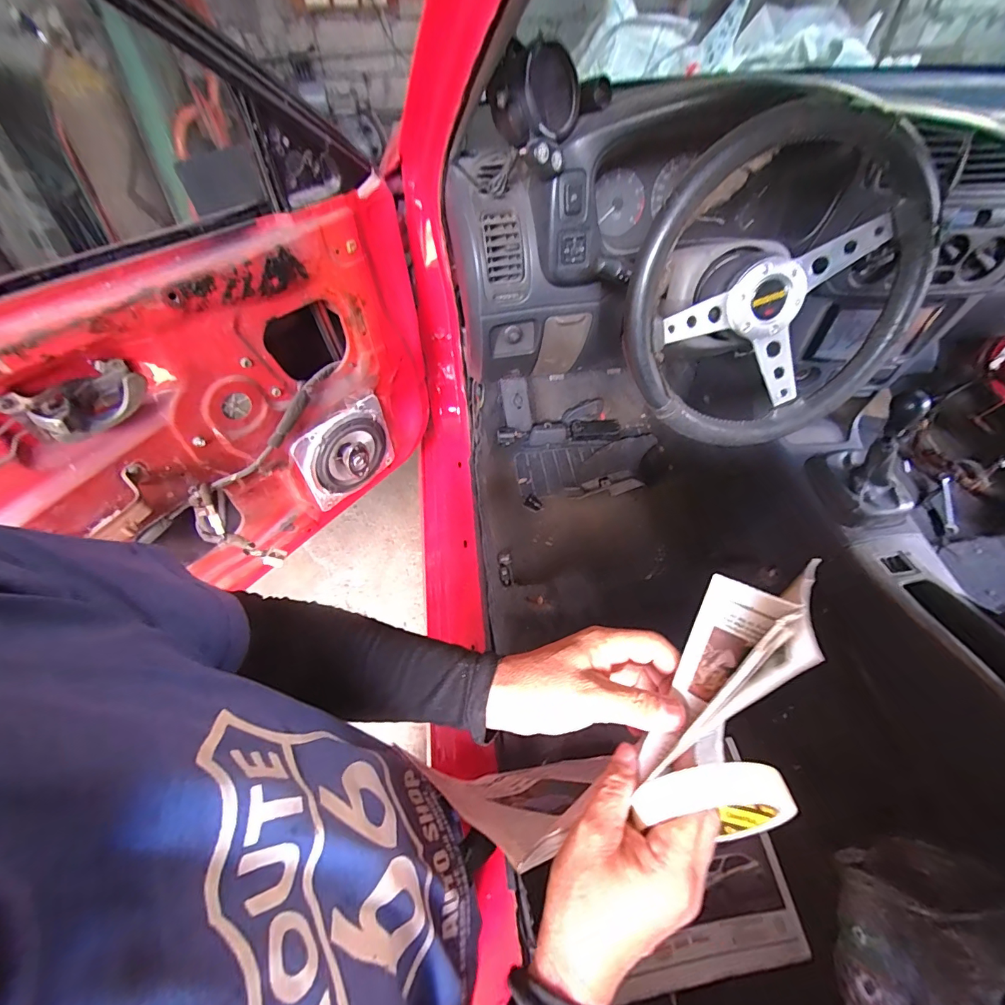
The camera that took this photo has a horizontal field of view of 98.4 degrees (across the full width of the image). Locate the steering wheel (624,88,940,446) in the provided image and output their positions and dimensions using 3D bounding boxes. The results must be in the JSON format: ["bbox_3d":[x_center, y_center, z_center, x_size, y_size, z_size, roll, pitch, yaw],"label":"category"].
[{"bbox_3d":[0.307,-0.233,0.496,0.331,0.333,0.034,-21,30,5],"label":"steering wheel"}]

